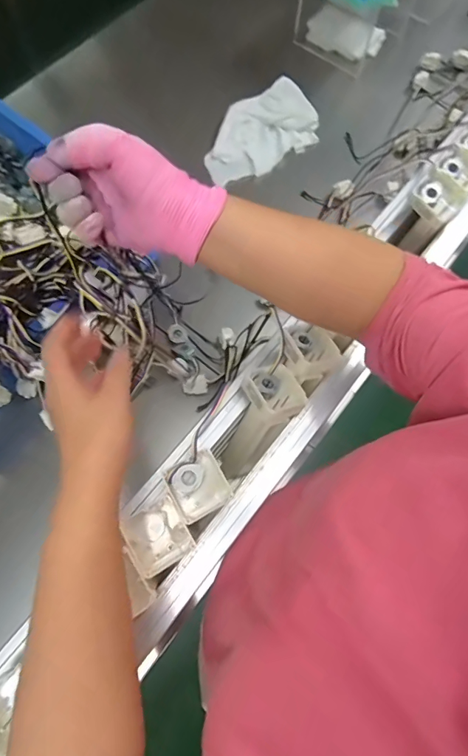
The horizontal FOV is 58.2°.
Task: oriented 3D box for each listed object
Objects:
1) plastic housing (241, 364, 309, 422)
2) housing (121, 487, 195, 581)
[{"bbox_3d":[0.043,0.014,0.428,0.052,0.025,0.057,1,70,-2],"label":"plastic housing"},{"bbox_3d":[-0.066,0.138,0.373,0.052,0.023,0.054,-29,74,-12],"label":"housing"}]

